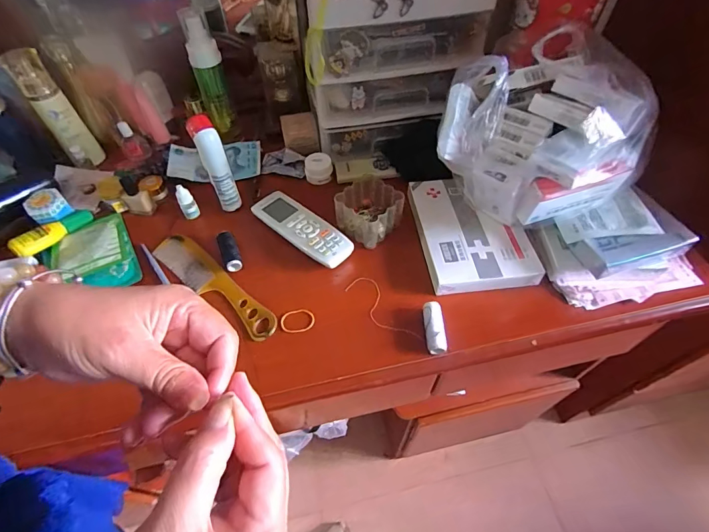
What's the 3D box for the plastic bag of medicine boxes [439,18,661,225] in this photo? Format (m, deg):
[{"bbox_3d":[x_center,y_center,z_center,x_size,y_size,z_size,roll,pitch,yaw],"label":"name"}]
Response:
[{"bbox_3d":[0.202,-0.130,0.423,0.204,0.169,0.125,20,57,15],"label":"plastic bag of medicine boxes"}]

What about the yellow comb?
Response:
[{"bbox_3d":[-0.174,0.022,0.474,0.209,0.012,0.045,34,64,21],"label":"yellow comb"}]

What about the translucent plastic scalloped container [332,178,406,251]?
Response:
[{"bbox_3d":[0.021,-0.081,0.508,0.078,0.048,0.084,35,62,24],"label":"translucent plastic scalloped container"}]

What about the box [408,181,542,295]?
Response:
[{"bbox_3d":[0.151,-0.048,0.498,0.128,0.025,0.174,-5,57,-1],"label":"box"}]

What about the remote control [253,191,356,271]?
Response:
[{"bbox_3d":[-0.072,-0.051,0.506,0.050,0.027,0.156,-40,64,-22],"label":"remote control"}]

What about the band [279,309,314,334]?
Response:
[{"bbox_3d":[-0.066,0.063,0.439,0.039,0.004,0.029,-16,58,-9],"label":"band"}]

